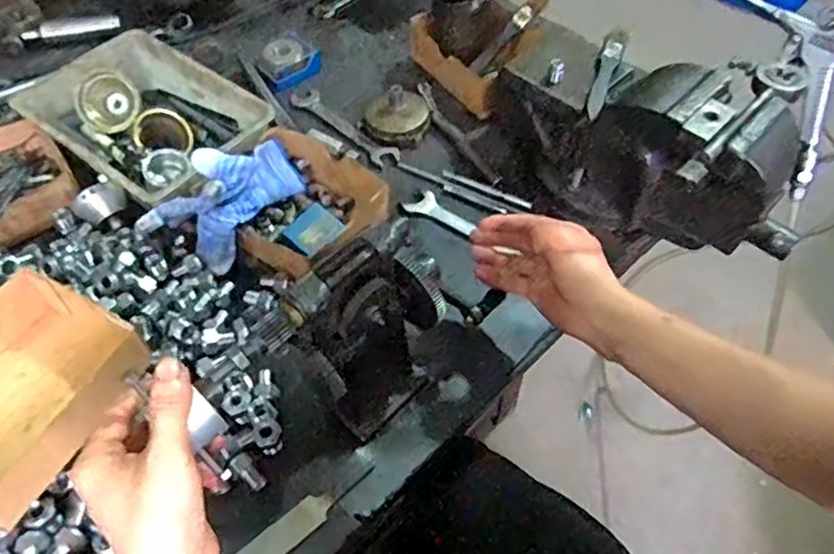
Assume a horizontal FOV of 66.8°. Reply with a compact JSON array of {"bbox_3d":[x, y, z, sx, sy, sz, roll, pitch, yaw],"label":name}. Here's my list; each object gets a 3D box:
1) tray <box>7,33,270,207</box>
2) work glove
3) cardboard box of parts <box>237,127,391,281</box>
[{"bbox_3d":[-0.302,-0.171,0.707,0.260,0.059,0.170,32,60,22],"label":"tray"},{"bbox_3d":[-0.183,-0.079,0.625,0.075,0.077,0.168,36,61,24],"label":"work glove"},{"bbox_3d":[-0.121,-0.078,0.658,0.144,0.050,0.172,-37,61,-24],"label":"cardboard box of parts"}]

